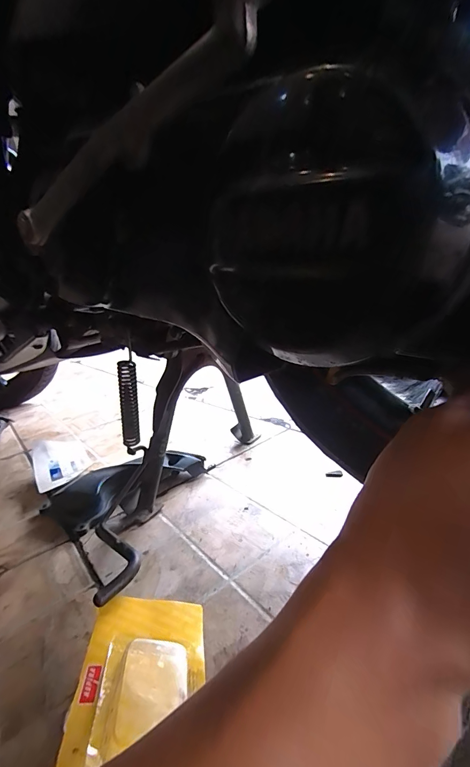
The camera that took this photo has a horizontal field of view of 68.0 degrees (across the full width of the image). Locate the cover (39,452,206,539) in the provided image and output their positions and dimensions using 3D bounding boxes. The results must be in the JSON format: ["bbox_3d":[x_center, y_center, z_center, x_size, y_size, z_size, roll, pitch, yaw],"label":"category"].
[{"bbox_3d":[-0.164,0.149,0.524,0.240,0.048,0.130,-12,16,-16],"label":"cover"}]

